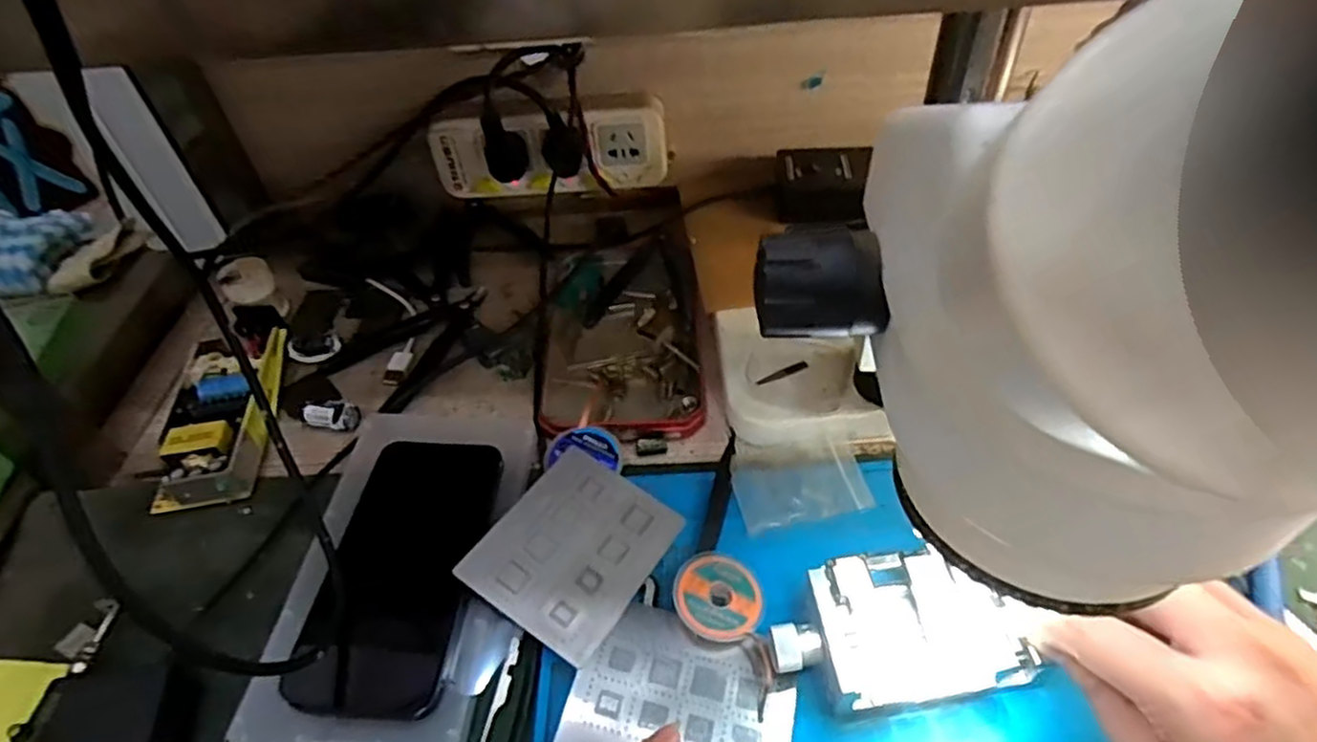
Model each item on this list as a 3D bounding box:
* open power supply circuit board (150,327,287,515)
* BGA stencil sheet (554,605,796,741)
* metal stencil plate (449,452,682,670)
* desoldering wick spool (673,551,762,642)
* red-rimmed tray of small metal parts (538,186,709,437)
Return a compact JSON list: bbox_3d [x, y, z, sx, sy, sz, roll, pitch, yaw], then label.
[{"bbox_3d":[-0.275,0.026,0.454,0.059,0.023,0.135,-12,47,-6],"label":"open power supply circuit board"},{"bbox_3d":[0.011,0.149,0.327,0.098,0.004,0.076,11,43,9],"label":"BGA stencil sheet"},{"bbox_3d":[-0.043,0.091,0.373,0.079,0.005,0.098,30,52,14],"label":"metal stencil plate"},{"bbox_3d":[0.029,0.111,0.354,0.041,0.013,0.044,-3,47,3],"label":"desoldering wick spool"},{"bbox_3d":[-0.027,-0.052,0.519,0.111,0.023,0.246,-6,47,-1],"label":"red-rimmed tray of small metal parts"}]

